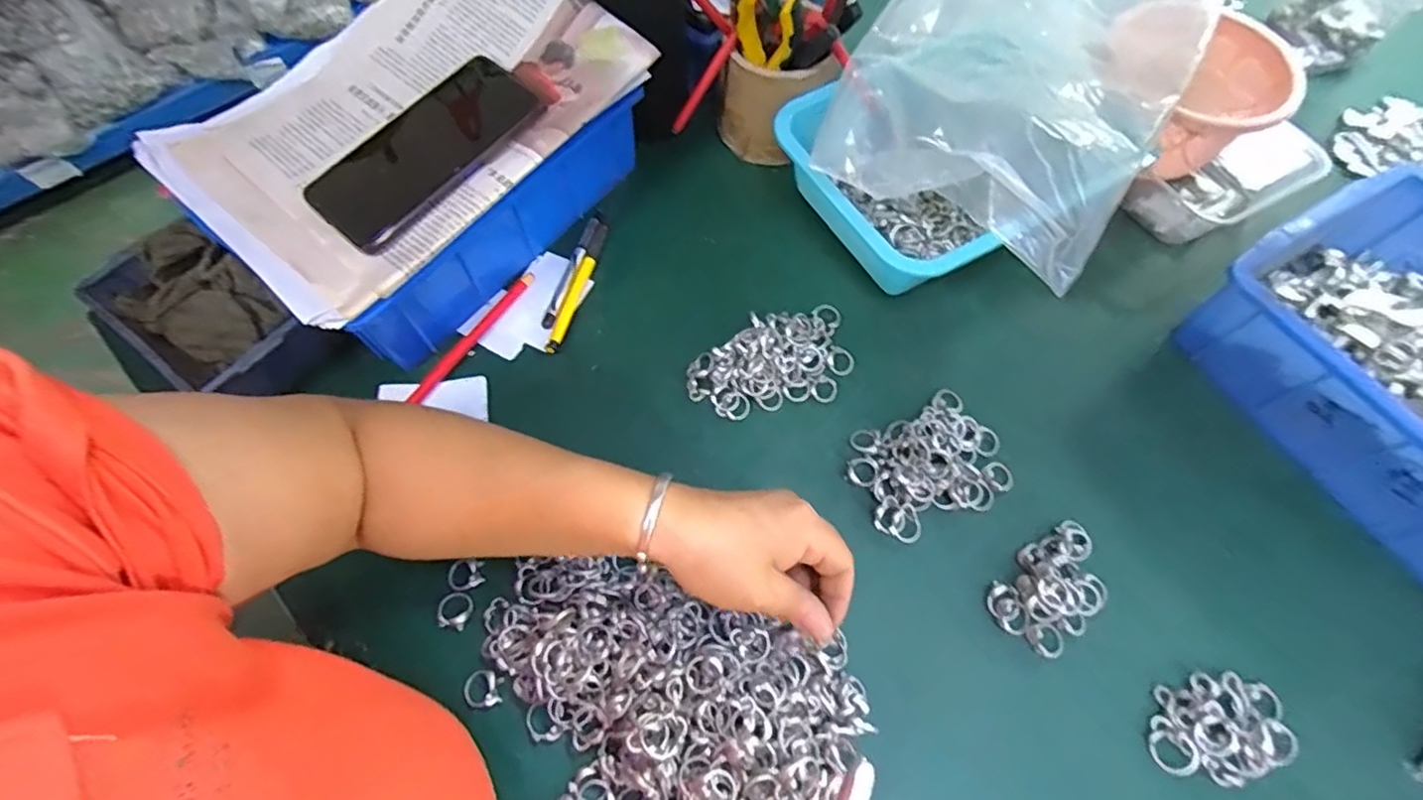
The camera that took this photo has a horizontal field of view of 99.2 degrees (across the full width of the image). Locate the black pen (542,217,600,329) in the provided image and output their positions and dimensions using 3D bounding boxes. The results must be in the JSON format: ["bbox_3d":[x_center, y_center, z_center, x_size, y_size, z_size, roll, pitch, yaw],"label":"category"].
[{"bbox_3d":[-0.114,-0.106,0.496,0.010,0.012,0.108,16,63,5],"label":"black pen"}]

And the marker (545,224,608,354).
[{"bbox_3d":[-0.108,-0.093,0.492,0.012,0.010,0.124,15,65,6],"label":"marker"}]

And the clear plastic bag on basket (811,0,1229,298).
[{"bbox_3d":[0.226,-0.256,0.455,0.222,0.089,0.315,29,67,13],"label":"clear plastic bag on basket"}]

